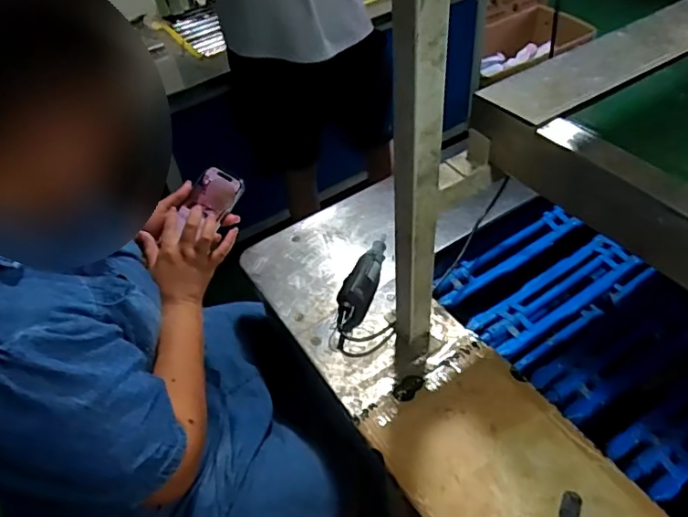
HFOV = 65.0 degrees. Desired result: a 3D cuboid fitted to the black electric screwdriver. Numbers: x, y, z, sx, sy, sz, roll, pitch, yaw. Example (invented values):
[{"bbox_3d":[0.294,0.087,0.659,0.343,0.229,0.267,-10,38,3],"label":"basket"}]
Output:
[{"bbox_3d":[0.027,0.053,0.930,0.046,0.056,0.213,15,50,17],"label":"black electric screwdriver"}]

